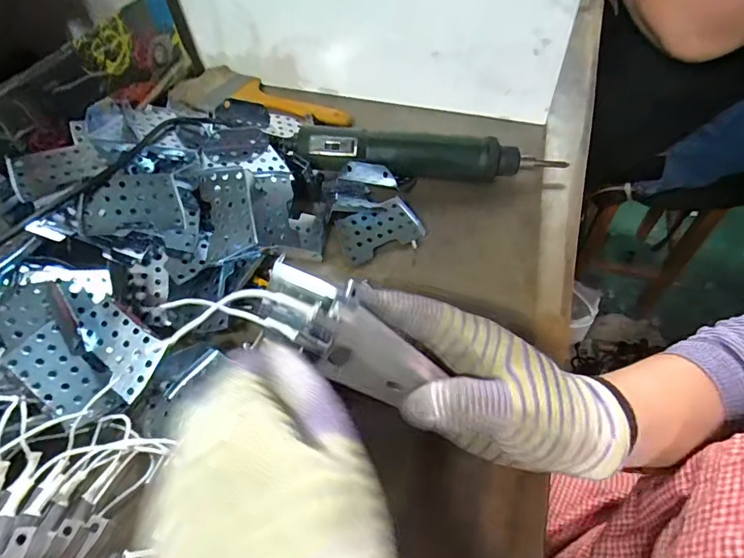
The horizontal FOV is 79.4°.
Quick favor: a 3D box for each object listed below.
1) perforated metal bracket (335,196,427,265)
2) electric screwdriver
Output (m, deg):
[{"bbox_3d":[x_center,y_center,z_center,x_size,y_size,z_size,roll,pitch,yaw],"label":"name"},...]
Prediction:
[{"bbox_3d":[0.006,-0.043,0.385,0.069,0.009,0.043,-25,76,-15],"label":"perforated metal bracket"},{"bbox_3d":[0.055,-0.112,0.418,0.238,0.049,0.034,0,52,3],"label":"electric screwdriver"}]

